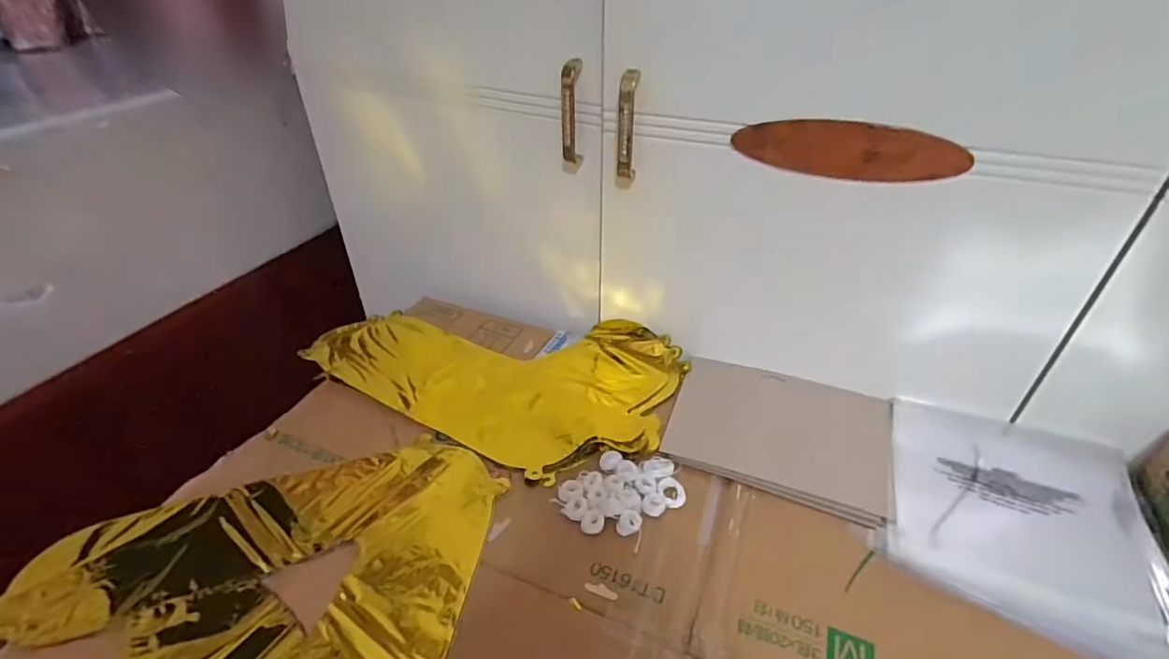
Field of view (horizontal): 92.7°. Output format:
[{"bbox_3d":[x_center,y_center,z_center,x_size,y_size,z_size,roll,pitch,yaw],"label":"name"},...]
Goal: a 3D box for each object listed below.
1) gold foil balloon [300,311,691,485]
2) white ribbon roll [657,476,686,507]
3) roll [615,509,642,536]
[{"bbox_3d":[-0.113,0.039,0.651,0.422,0.025,0.232,15,39,17],"label":"gold foil balloon"},{"bbox_3d":[0.082,0.151,0.519,0.026,0.005,0.029,-18,41,-24],"label":"white ribbon roll"},{"bbox_3d":[0.040,0.170,0.493,0.019,0.008,0.024,23,42,26],"label":"roll"}]

